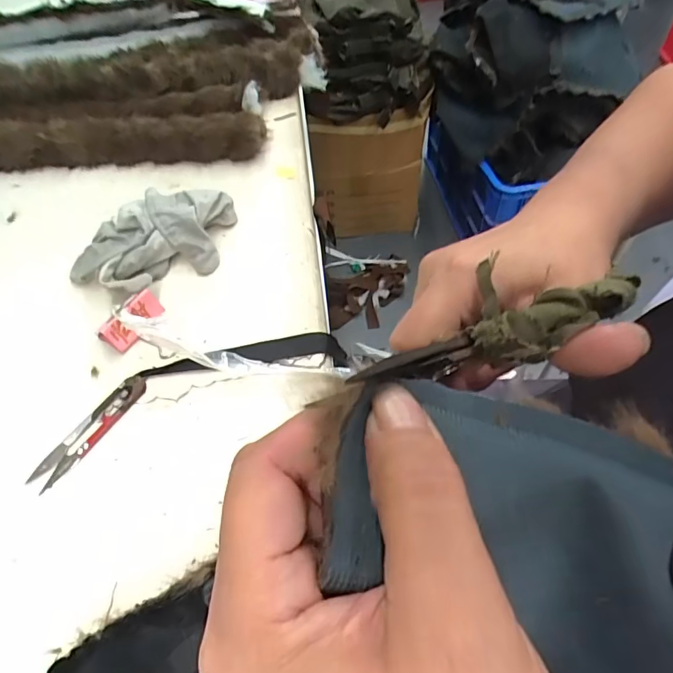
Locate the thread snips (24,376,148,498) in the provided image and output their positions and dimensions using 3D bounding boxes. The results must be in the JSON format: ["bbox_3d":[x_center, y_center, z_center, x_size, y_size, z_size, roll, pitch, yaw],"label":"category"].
[{"bbox_3d":[-0.179,0.067,0.353,0.024,0.010,0.096,27,62,20],"label":"thread snips"}]

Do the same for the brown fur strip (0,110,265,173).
[{"bbox_3d":[-0.272,-0.216,0.522,0.395,0.046,0.063,2,57,6],"label":"brown fur strip"}]

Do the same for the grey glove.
[{"bbox_3d":[-0.157,-0.086,0.432,0.092,0.058,0.133,31,64,22],"label":"grey glove"}]

